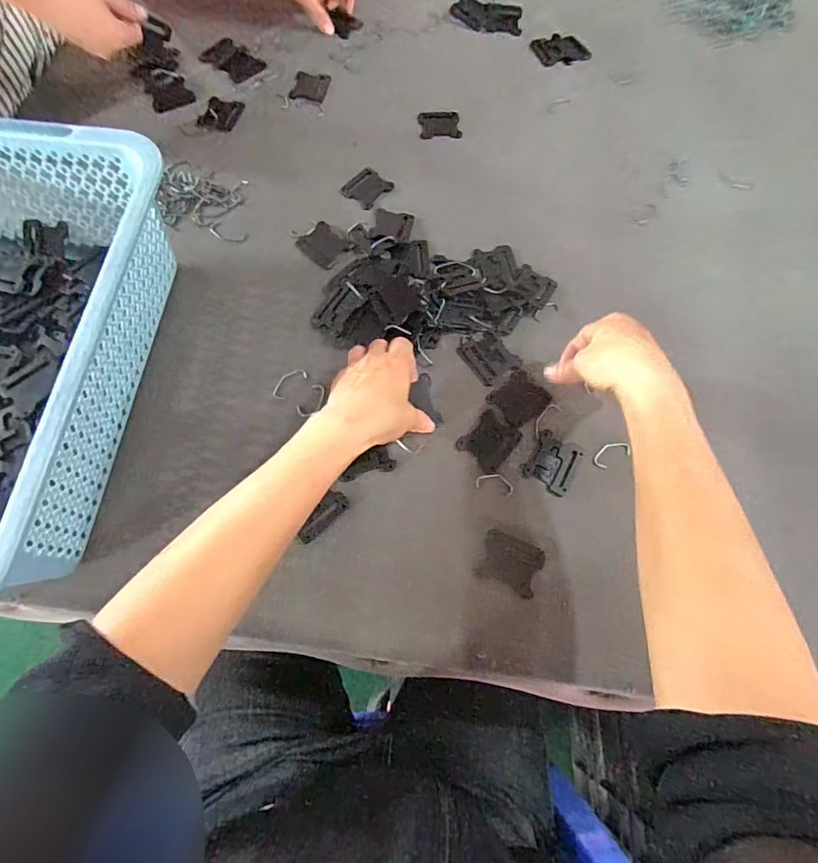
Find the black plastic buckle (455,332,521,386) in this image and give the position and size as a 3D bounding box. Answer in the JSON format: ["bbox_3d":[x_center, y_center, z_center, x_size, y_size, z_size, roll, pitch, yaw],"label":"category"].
[{"bbox_3d":[0.078,-0.077,0.453,0.043,0.004,0.054,-34,73,-14],"label":"black plastic buckle"}]

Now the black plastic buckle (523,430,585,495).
[{"bbox_3d":[0.132,0.029,0.416,0.042,0.004,0.048,30,70,10],"label":"black plastic buckle"}]

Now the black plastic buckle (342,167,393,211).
[{"bbox_3d":[-0.049,-0.281,0.526,0.044,0.005,0.051,34,71,11],"label":"black plastic buckle"}]

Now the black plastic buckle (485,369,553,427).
[{"bbox_3d":[0.107,-0.032,0.438,0.048,0.004,0.044,-38,74,-16],"label":"black plastic buckle"}]

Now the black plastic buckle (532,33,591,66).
[{"bbox_3d":[0.207,-0.520,0.620,0.071,0.004,0.055,-19,70,-10],"label":"black plastic buckle"}]

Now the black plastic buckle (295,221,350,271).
[{"bbox_3d":[-0.092,-0.203,0.493,0.054,0.007,0.045,42,72,14],"label":"black plastic buckle"}]

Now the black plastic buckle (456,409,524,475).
[{"bbox_3d":[0.075,0.008,0.422,0.043,0.004,0.051,42,72,14],"label":"black plastic buckle"}]

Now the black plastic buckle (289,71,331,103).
[{"bbox_3d":[-0.128,-0.448,0.590,0.046,0.004,0.053,10,68,2],"label":"black plastic buckle"}]

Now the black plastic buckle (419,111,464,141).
[{"bbox_3d":[0.038,-0.383,0.566,0.051,0.004,0.047,-1,68,-2],"label":"black plastic buckle"}]

